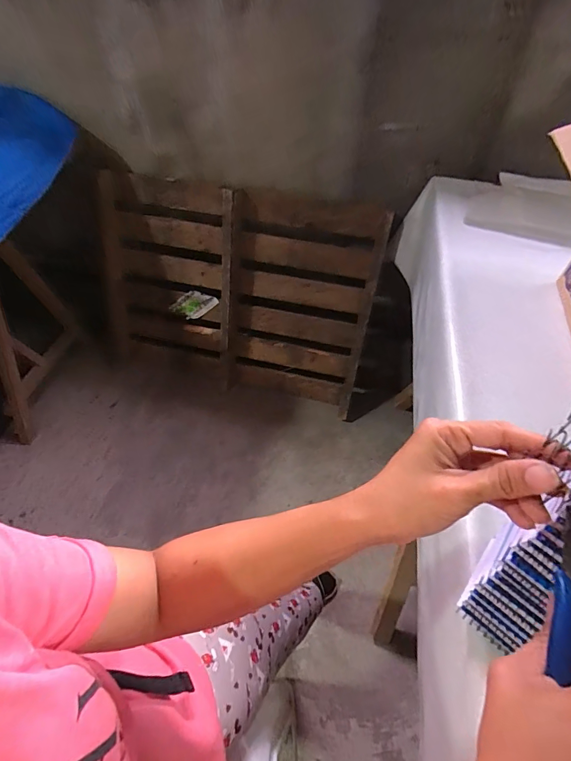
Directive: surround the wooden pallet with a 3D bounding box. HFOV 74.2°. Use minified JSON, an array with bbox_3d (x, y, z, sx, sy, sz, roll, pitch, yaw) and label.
[{"bbox_3d":[-0.171,-0.300,1.388,1.098,0.718,0.103,11,32,6],"label":"wooden pallet"}]

